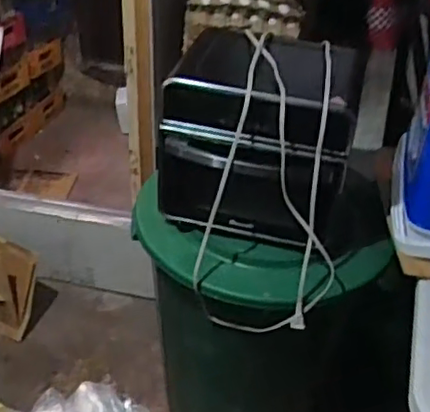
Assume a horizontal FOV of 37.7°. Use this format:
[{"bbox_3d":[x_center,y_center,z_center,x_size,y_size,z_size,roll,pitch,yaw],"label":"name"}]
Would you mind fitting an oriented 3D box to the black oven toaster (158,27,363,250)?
[{"bbox_3d":[0.083,-0.136,1.223,0.348,0.292,0.313,10,36,10],"label":"black oven toaster"}]

